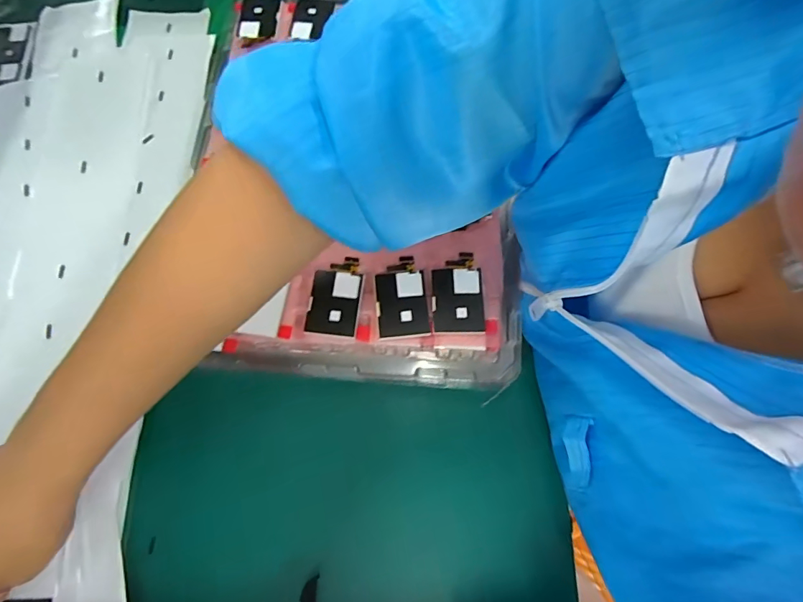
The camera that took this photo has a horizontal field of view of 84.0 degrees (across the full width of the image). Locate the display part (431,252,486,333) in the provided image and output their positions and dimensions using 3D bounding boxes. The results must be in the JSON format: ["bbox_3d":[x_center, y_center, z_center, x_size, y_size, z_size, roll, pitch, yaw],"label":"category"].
[{"bbox_3d":[0.038,-0.006,0.308,0.034,0.004,0.055,-2,70,0],"label":"display part"}]

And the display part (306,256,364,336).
[{"bbox_3d":[-0.045,-0.004,0.308,0.034,0.004,0.054,8,78,6],"label":"display part"}]

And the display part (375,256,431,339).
[{"bbox_3d":[0.000,-0.003,0.308,0.033,0.004,0.056,-6,70,-1],"label":"display part"}]

